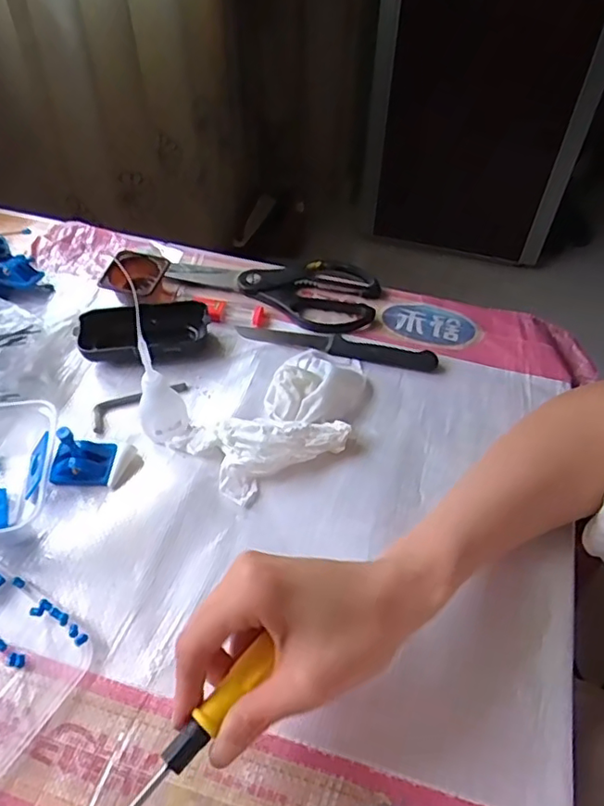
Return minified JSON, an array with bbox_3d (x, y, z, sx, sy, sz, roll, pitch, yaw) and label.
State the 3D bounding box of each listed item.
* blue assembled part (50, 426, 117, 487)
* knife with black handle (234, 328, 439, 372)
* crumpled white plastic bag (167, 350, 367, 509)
[{"bbox_3d":[-0.158,0.034,0.414,0.042,0.042,0.031,2,51,-3],"label":"blue assembled part"},{"bbox_3d":[0.031,-0.052,0.520,0.177,0.007,0.023,11,51,5],"label":"knife with black handle"},{"bbox_3d":[-0.008,0.007,0.446,0.159,0.029,0.088,-32,60,-27],"label":"crumpled white plastic bag"}]

